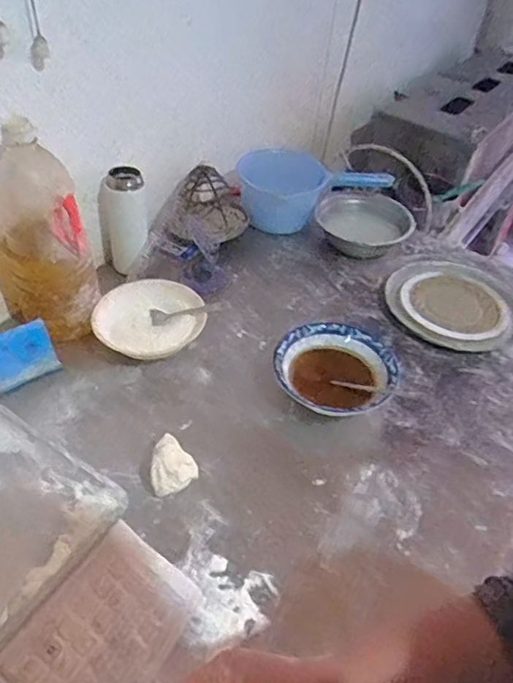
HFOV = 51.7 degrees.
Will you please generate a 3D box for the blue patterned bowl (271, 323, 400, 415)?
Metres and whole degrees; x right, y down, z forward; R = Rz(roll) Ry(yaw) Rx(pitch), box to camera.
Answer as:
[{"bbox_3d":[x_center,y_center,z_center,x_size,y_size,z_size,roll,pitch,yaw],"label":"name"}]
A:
[{"bbox_3d":[0.110,0.050,0.770,0.167,0.054,0.162,3,44,-3],"label":"blue patterned bowl"}]

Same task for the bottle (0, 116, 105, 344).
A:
[{"bbox_3d":[-0.309,-0.150,0.747,0.130,0.297,0.121,-18,49,-23],"label":"bottle"}]

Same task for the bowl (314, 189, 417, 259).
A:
[{"bbox_3d":[0.224,-0.246,1.105,0.193,0.071,0.193,3,44,-3],"label":"bowl"}]

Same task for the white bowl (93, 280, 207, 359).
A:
[{"bbox_3d":[-0.164,-0.027,0.824,0.159,0.055,0.141,-4,45,-11],"label":"white bowl"}]

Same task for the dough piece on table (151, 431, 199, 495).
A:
[{"bbox_3d":[-0.101,0.155,0.653,0.054,0.047,0.064,-3,45,-10],"label":"dough piece on table"}]

